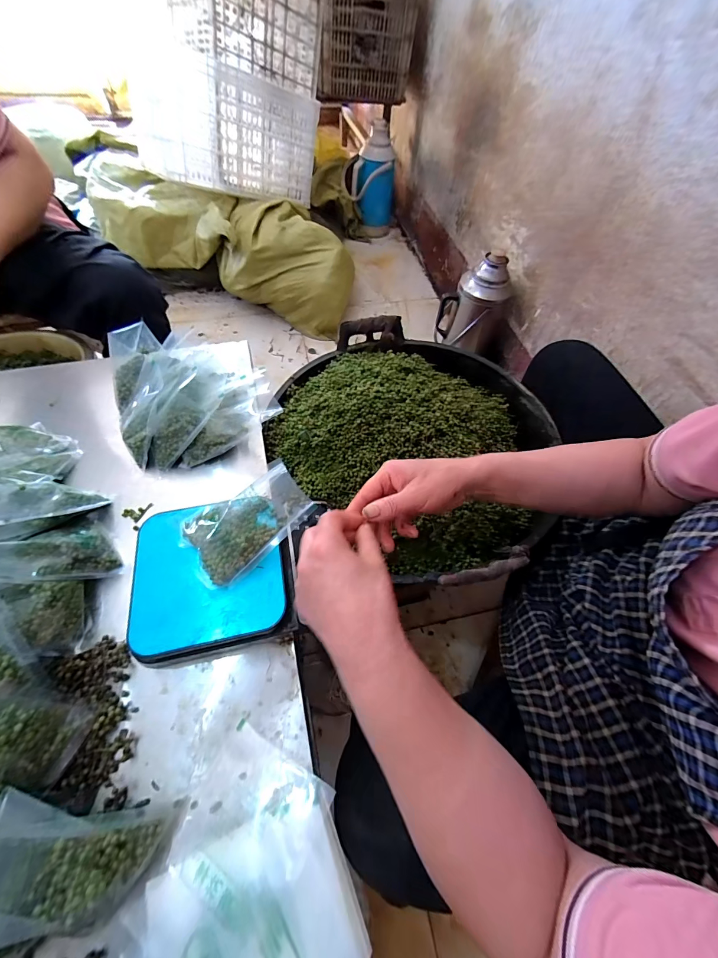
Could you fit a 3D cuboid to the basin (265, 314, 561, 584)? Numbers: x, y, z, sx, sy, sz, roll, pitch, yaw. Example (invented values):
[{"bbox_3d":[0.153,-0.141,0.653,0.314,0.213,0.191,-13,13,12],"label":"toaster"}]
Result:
[{"bbox_3d":[0.105,-0.083,0.554,0.447,0.120,0.407,2,59,-3],"label":"basin"}]

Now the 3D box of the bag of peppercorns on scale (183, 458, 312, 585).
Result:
[{"bbox_3d":[-0.118,0.041,0.367,0.131,0.029,0.083,-38,69,-23],"label":"bag of peppercorns on scale"}]

